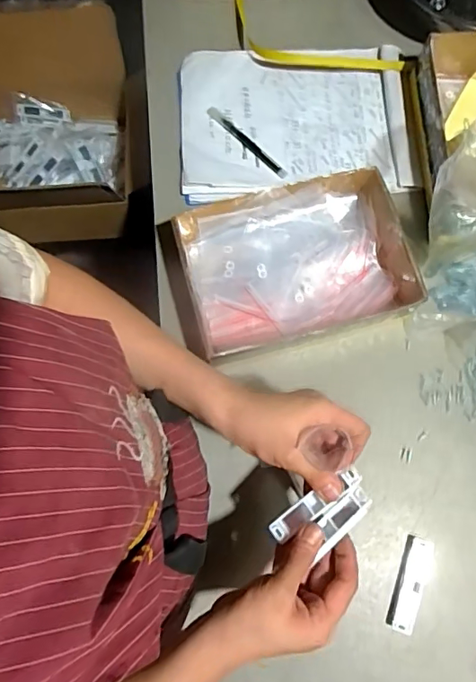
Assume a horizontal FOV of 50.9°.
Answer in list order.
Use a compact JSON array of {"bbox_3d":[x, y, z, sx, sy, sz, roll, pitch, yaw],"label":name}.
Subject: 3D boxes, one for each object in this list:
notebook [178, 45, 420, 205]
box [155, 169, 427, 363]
[{"bbox_3d":[0.074,-0.293,0.664,0.297,0.018,0.218,-1,76,1],"label":"notebook"},{"bbox_3d":[0.060,-0.090,0.588,0.277,0.054,0.184,-14,76,-2],"label":"box"}]

